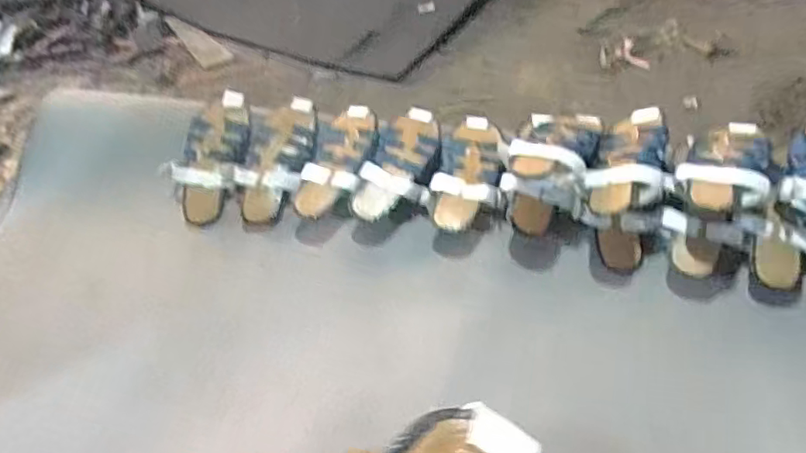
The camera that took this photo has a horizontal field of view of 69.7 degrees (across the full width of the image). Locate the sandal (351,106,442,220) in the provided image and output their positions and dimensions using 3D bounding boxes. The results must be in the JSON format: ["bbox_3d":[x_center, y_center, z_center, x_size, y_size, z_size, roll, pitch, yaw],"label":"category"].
[{"bbox_3d":[0.004,-0.088,0.905,0.108,0.061,0.227,10,50,17],"label":"sandal"}]

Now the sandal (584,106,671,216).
[{"bbox_3d":[0.315,-0.091,0.801,0.095,0.060,0.197,16,52,21],"label":"sandal"}]

